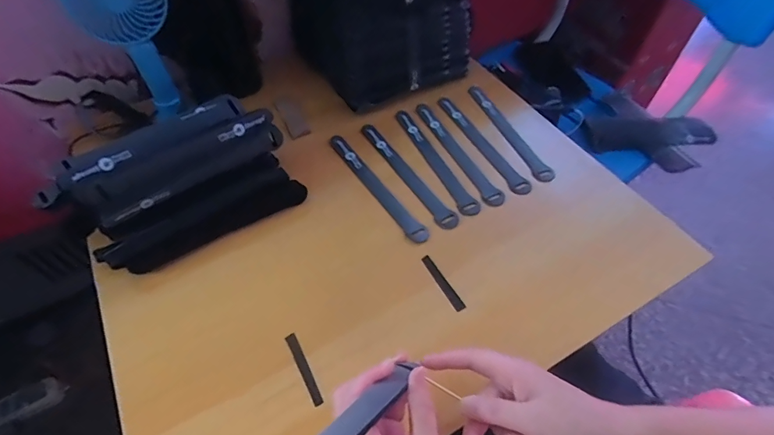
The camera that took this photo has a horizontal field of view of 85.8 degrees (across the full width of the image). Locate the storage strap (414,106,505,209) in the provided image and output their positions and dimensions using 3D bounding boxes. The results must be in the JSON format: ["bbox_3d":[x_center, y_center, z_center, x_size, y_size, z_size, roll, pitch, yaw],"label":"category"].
[{"bbox_3d":[0.091,-0.087,0.543,0.025,0.006,0.188,-21,57,-14],"label":"storage strap"}]

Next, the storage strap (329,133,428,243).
[{"bbox_3d":[-0.014,-0.043,0.507,0.022,0.007,0.193,-29,60,-19],"label":"storage strap"}]

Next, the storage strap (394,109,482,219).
[{"bbox_3d":[0.061,-0.077,0.535,0.024,0.009,0.195,-19,57,-13],"label":"storage strap"}]

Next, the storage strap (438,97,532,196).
[{"bbox_3d":[0.123,-0.102,0.557,0.025,0.006,0.196,-19,55,-20],"label":"storage strap"}]

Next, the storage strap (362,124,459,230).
[{"bbox_3d":[0.023,-0.058,0.522,0.023,0.006,0.195,-31,57,-8],"label":"storage strap"}]

